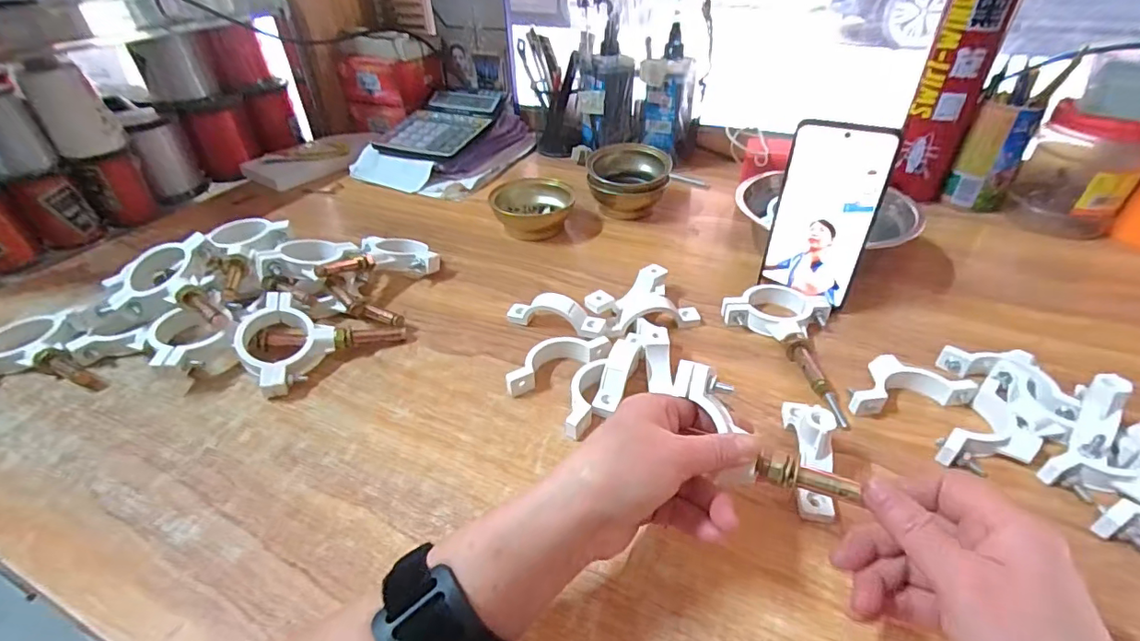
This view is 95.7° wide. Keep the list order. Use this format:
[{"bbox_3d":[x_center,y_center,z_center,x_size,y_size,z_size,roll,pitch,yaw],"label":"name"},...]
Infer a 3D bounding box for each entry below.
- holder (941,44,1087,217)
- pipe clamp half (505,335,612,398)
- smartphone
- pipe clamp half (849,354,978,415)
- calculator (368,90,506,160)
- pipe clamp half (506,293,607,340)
[{"bbox_3d":[0.487,-0.202,0.584,0.056,0.144,0.055,-25,44,-27],"label":"holder"},{"bbox_3d":[-0.012,0.029,0.412,0.089,0.023,0.031,-19,41,-20],"label":"pipe clamp half"},{"bbox_3d":[0.211,-0.086,0.431,0.075,0.145,0.005,16,37,22],"label":"smartphone"},{"bbox_3d":[0.244,0.045,0.383,0.088,0.017,0.045,-6,38,-5],"label":"pipe clamp half"},{"bbox_3d":[-0.183,-0.295,0.765,0.135,0.039,0.183,15,41,20],"label":"calculator"},{"bbox_3d":[-0.013,-0.005,0.446,0.088,0.030,0.023,13,40,19],"label":"pipe clamp half"}]

